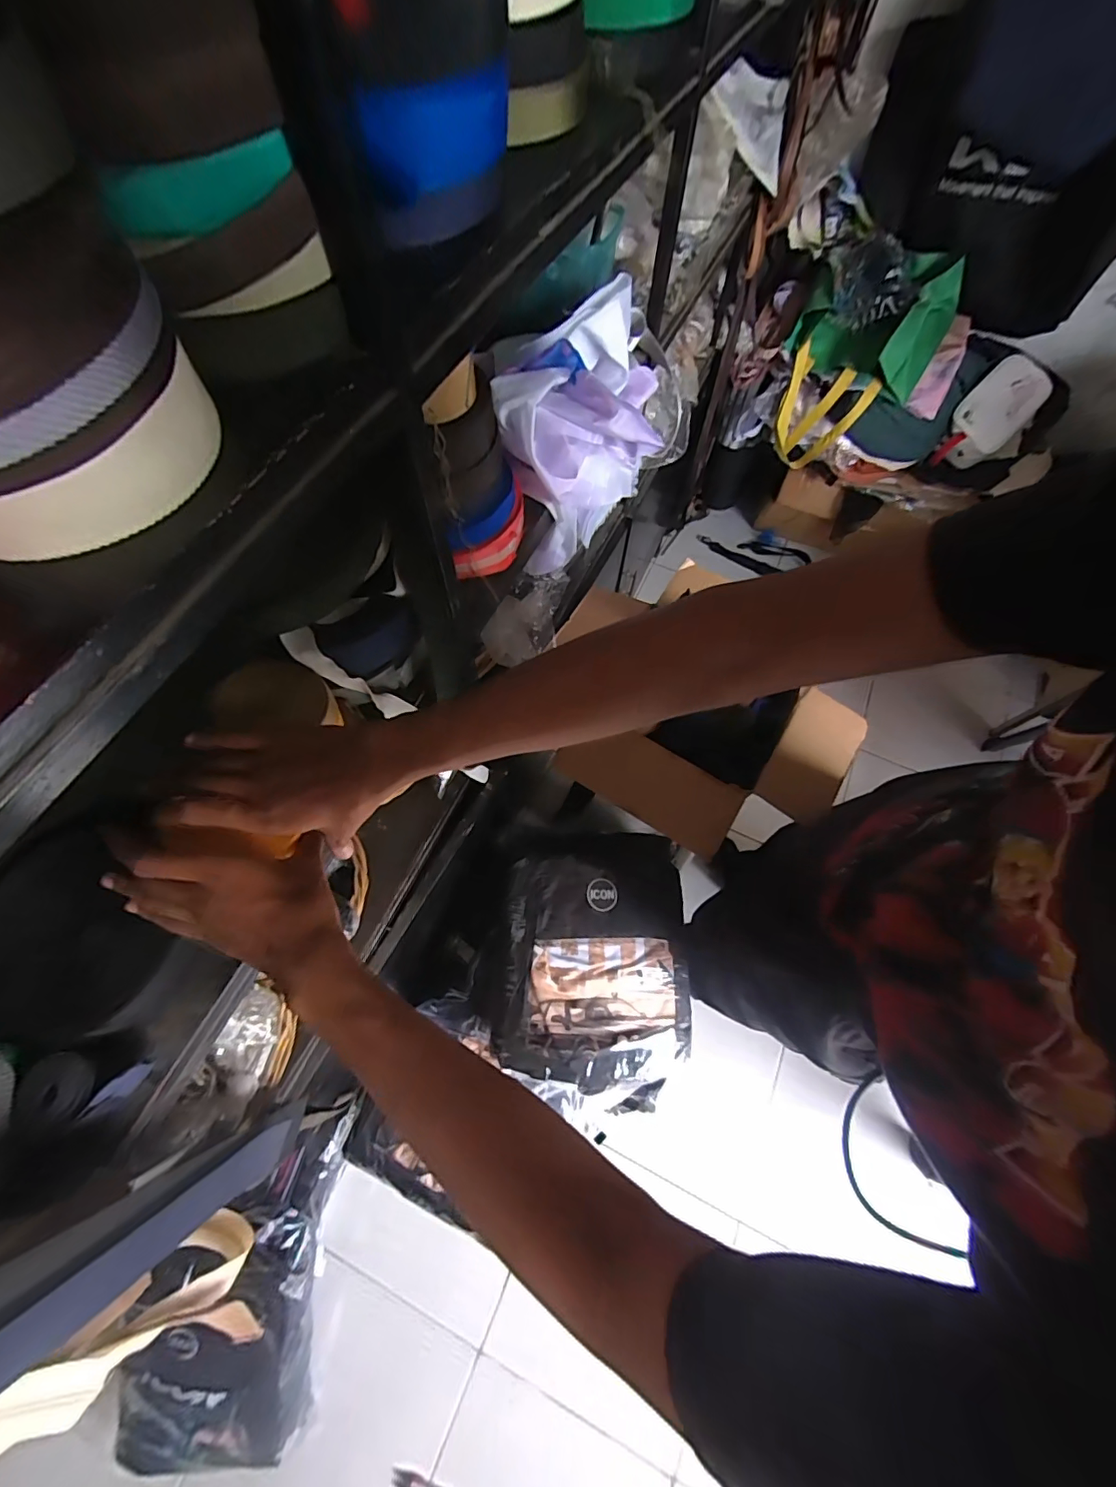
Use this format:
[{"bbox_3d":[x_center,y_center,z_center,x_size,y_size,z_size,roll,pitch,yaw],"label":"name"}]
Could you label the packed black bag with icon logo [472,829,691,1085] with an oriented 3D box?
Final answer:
[{"bbox_3d":[0.043,0.340,0.810,0.332,0.065,0.336,-4,67,-3],"label":"packed black bag with icon logo"}]

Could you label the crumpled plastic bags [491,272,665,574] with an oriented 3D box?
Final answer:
[{"bbox_3d":[0.028,-0.386,0.653,0.176,0.231,0.233,6,67,1],"label":"crumpled plastic bags"}]

